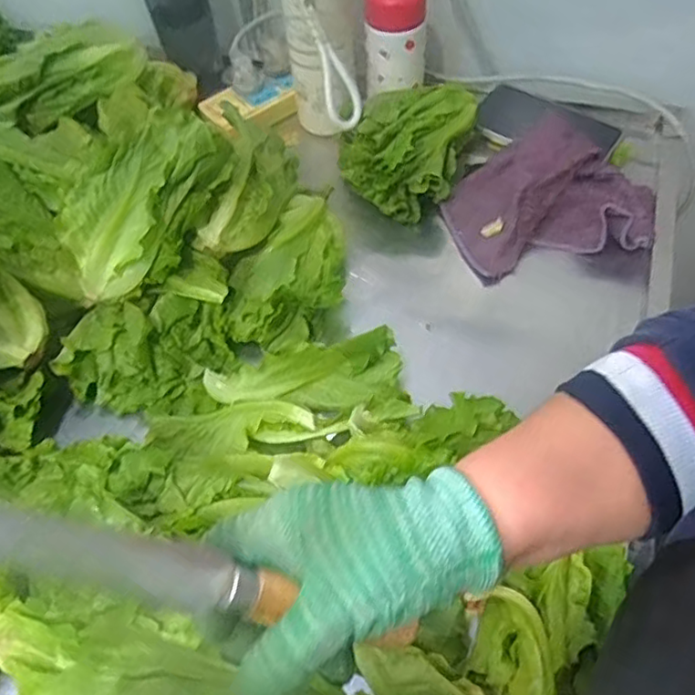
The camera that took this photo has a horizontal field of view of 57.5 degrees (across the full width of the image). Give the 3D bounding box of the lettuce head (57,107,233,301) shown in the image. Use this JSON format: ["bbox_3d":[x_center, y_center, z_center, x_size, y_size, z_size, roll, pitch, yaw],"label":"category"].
[{"bbox_3d":[-0.179,-0.130,0.553,0.107,0.066,0.169,21,61,16],"label":"lettuce head"}]

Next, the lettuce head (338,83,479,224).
[{"bbox_3d":[0.061,-0.220,0.687,0.129,0.071,0.148,16,60,14],"label":"lettuce head"}]

